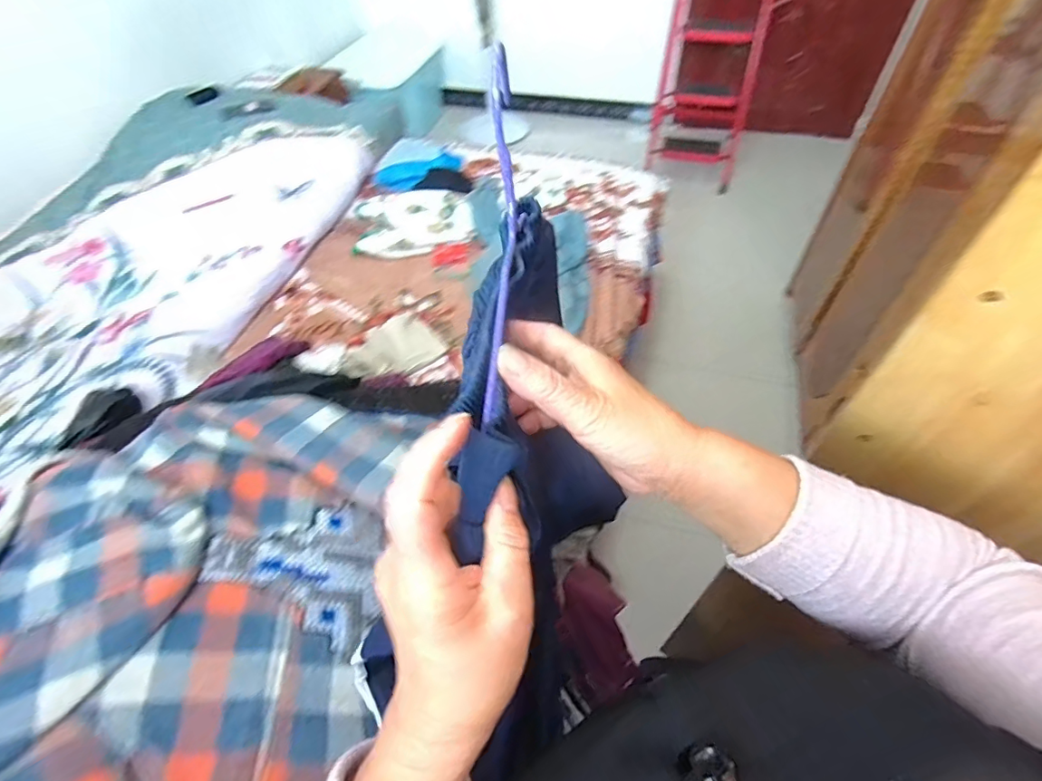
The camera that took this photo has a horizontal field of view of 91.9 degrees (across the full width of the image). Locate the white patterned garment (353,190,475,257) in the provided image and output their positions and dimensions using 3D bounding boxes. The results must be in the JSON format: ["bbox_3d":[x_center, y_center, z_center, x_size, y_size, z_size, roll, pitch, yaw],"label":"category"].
[{"bbox_3d":[-0.298,-0.474,1.397,0.320,0.054,0.255,-6,52,-2],"label":"white patterned garment"}]

